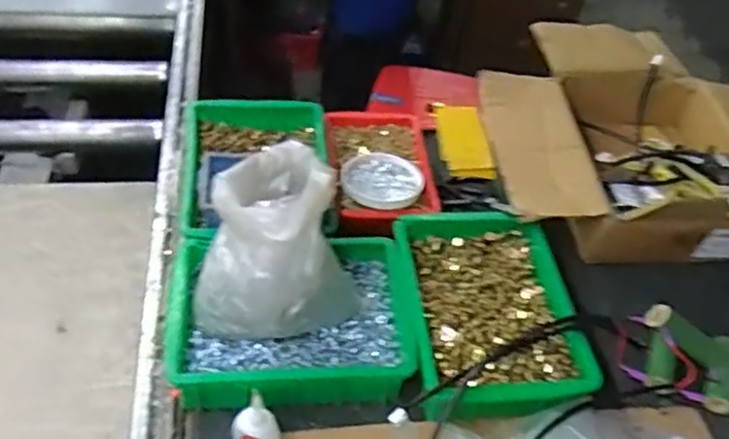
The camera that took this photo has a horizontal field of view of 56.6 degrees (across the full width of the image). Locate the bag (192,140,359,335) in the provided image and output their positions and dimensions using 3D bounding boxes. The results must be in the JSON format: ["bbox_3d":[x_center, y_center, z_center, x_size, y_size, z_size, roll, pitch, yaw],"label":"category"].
[{"bbox_3d":[-0.098,0.020,0.690,0.168,0.191,0.150,-24,56,-26],"label":"bag"}]

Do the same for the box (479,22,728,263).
[{"bbox_3d":[0.394,-0.126,0.933,0.443,0.135,0.411,-4,50,-4],"label":"box"}]

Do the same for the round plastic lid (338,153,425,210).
[{"bbox_3d":[0.023,-0.051,0.867,0.102,0.014,0.099,4,48,-4],"label":"round plastic lid"}]

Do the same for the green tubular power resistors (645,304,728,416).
[{"bbox_3d":[0.367,0.147,0.755,0.127,0.069,0.100,15,48,8],"label":"green tubular power resistors"}]

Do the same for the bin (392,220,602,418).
[{"bbox_3d":[0.137,0.091,0.747,0.182,0.043,0.244,-2,49,-10],"label":"bin"}]

